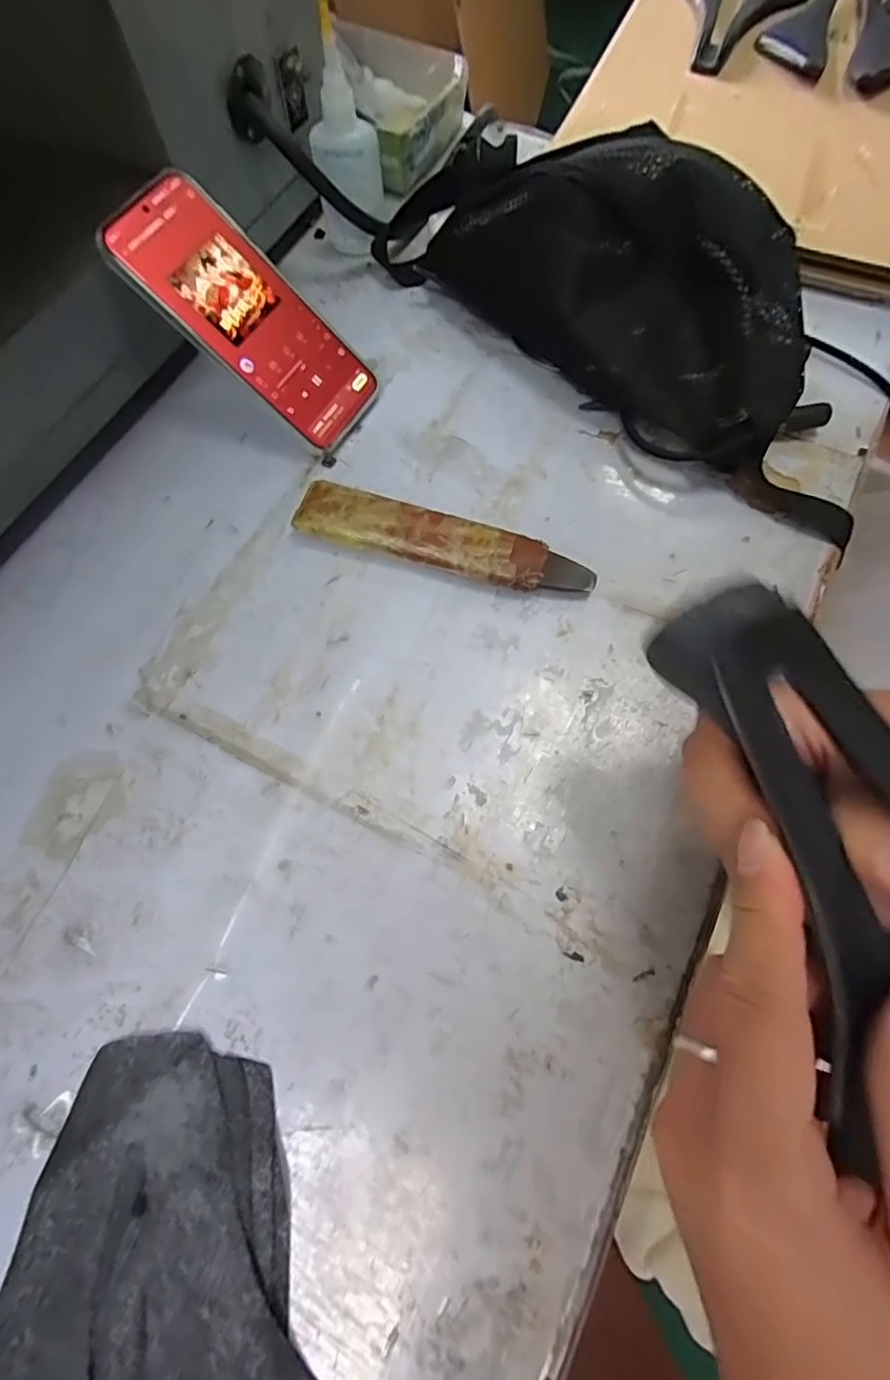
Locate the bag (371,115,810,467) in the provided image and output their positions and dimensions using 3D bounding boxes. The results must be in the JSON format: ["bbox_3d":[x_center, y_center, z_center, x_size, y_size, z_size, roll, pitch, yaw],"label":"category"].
[{"bbox_3d":[0.103,-0.290,0.368,0.328,0.102,0.125,41,76,14],"label":"bag"}]

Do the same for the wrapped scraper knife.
[{"bbox_3d":[-0.002,-0.091,0.343,0.185,0.018,0.038,18,71,7],"label":"wrapped scraper knife"}]

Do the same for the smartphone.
[{"bbox_3d":[-0.124,-0.236,0.351,0.166,0.011,0.079,38,72,-23],"label":"smartphone"}]

